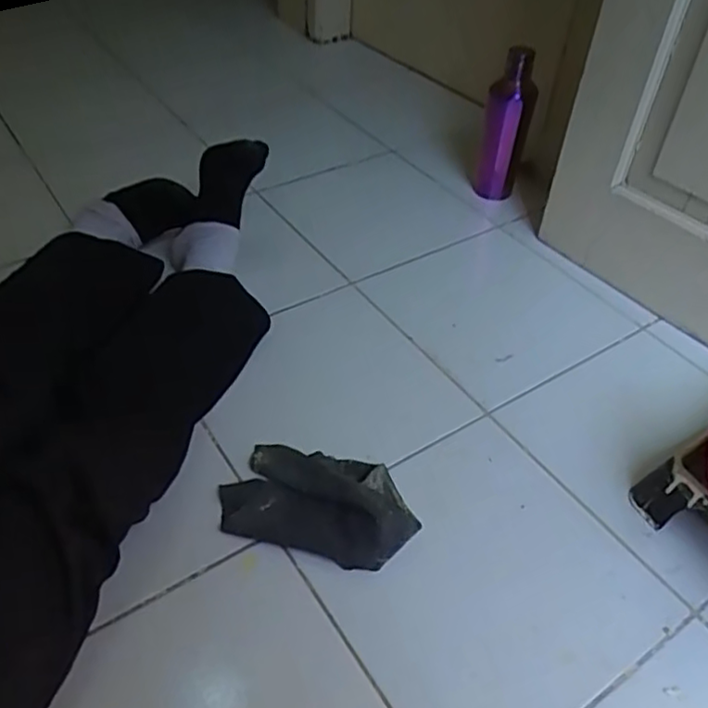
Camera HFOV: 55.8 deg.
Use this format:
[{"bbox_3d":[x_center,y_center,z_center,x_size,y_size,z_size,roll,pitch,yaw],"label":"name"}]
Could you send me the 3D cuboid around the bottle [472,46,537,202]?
[{"bbox_3d":[0.242,-0.361,1.082,0.074,0.246,0.058,12,45,9],"label":"bottle"}]

